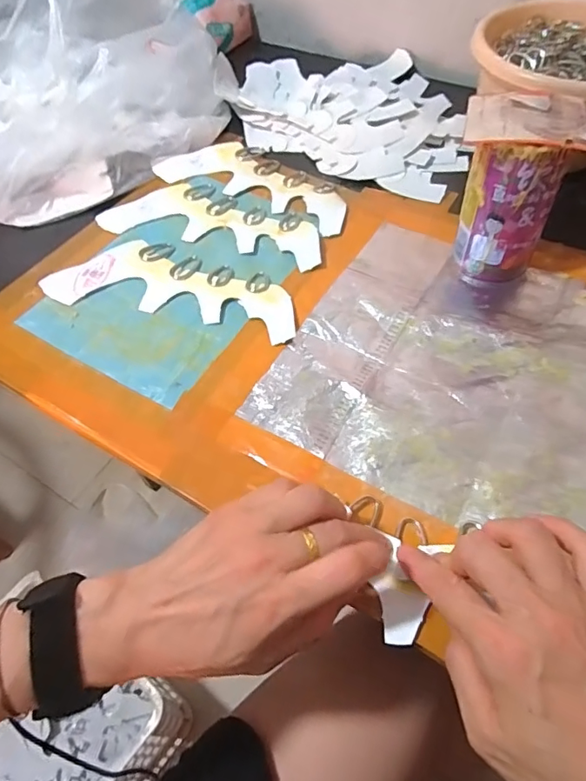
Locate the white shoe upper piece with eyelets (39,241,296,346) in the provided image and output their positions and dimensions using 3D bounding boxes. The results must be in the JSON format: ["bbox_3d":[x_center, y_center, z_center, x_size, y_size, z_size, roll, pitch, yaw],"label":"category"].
[{"bbox_3d":[-0.099,-0.092,0.441,0.219,0.008,0.081,12,58,13],"label":"white shoe upper piece with eyelets"}]

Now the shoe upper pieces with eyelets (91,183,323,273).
[{"bbox_3d":[-0.071,-0.164,0.491,0.219,0.004,0.083,17,59,16],"label":"shoe upper pieces with eyelets"}]

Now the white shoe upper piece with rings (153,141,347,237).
[{"bbox_3d":[-0.034,-0.211,0.518,0.215,0.004,0.088,31,64,23],"label":"white shoe upper piece with rings"}]

